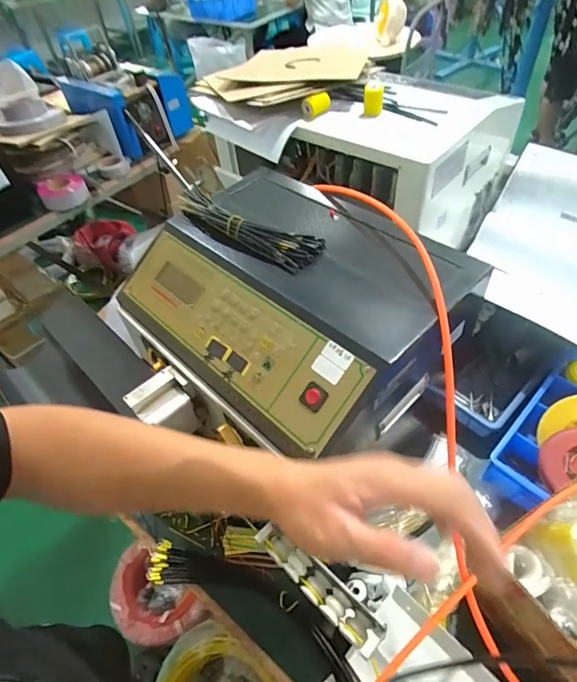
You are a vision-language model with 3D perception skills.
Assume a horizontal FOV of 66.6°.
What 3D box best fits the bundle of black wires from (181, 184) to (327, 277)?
[{"bbox_3d":[-0.070,-0.176,0.650,0.261,0.026,0.066,32,59,29],"label":"bundle of black wires"}]

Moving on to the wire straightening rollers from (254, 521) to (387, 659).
[{"bbox_3d":[0.035,0.294,0.536,0.182,0.026,0.038,35,60,30],"label":"wire straightening rollers"}]

